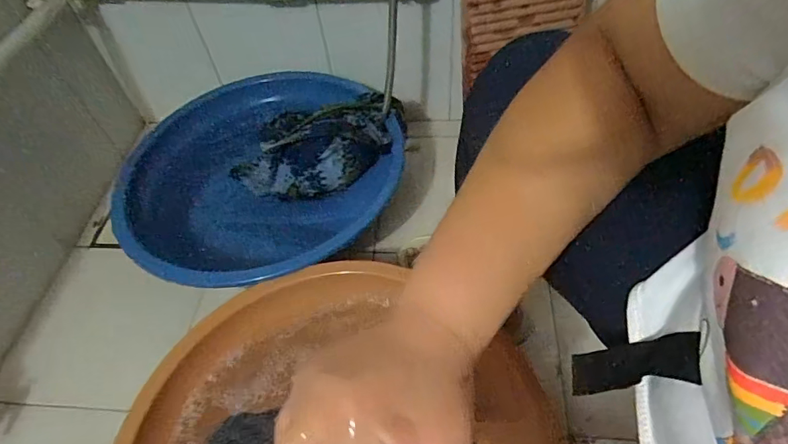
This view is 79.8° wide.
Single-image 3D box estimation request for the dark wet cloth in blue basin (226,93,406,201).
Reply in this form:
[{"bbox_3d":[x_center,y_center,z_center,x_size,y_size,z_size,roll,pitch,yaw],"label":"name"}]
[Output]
[{"bbox_3d":[-0.112,-0.128,0.781,0.301,0.098,0.134,-27,55,-15],"label":"dark wet cloth in blue basin"}]

